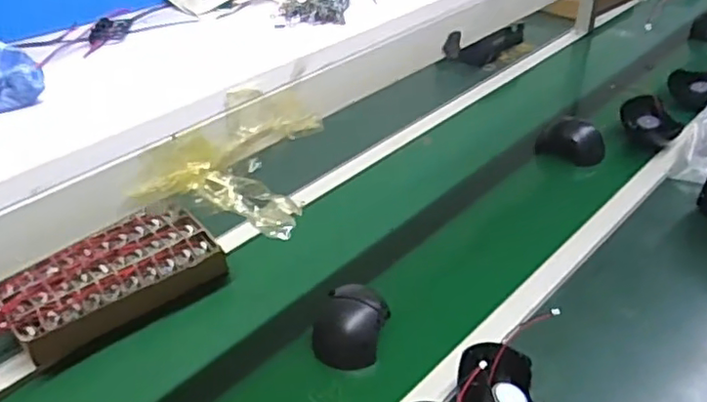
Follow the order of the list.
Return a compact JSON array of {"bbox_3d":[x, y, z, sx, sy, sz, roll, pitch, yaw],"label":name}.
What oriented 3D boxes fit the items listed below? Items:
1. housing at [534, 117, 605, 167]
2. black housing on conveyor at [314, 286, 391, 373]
[{"bbox_3d":[0.440,-0.122,1.236,0.124,0.063,0.060,20,42,27],"label":"housing"},{"bbox_3d":[-0.003,0.175,0.863,0.088,0.063,0.117,10,39,16],"label":"black housing on conveyor"}]

